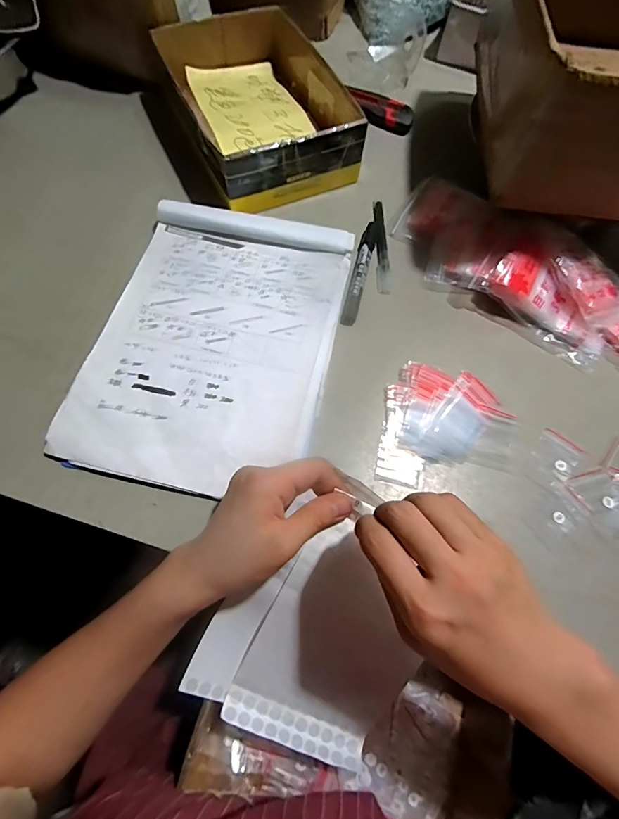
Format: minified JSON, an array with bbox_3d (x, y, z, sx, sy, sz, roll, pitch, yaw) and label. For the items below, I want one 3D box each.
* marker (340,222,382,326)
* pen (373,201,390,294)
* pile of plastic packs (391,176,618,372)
[{"bbox_3d":[0.058,-0.155,0.463,0.019,0.019,0.148,16,67,4],"label":"marker"},{"bbox_3d":[0.083,-0.194,0.487,0.014,0.012,0.132,0,67,-3],"label":"pen"},{"bbox_3d":[0.238,-0.153,0.451,0.306,0.036,0.128,33,70,11],"label":"pile of plastic packs"}]

